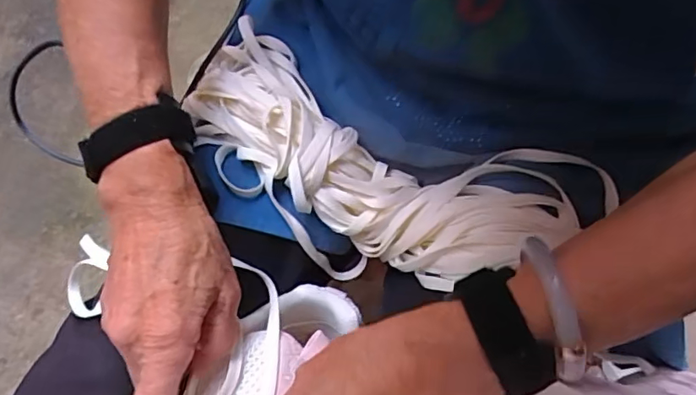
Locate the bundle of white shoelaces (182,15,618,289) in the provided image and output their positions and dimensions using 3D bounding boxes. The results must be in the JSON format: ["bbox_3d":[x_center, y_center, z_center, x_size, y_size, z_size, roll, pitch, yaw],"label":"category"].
[{"bbox_3d":[0.008,-0.021,0.392,0.295,0.071,0.121,23,63,6],"label":"bundle of white shoelaces"}]

